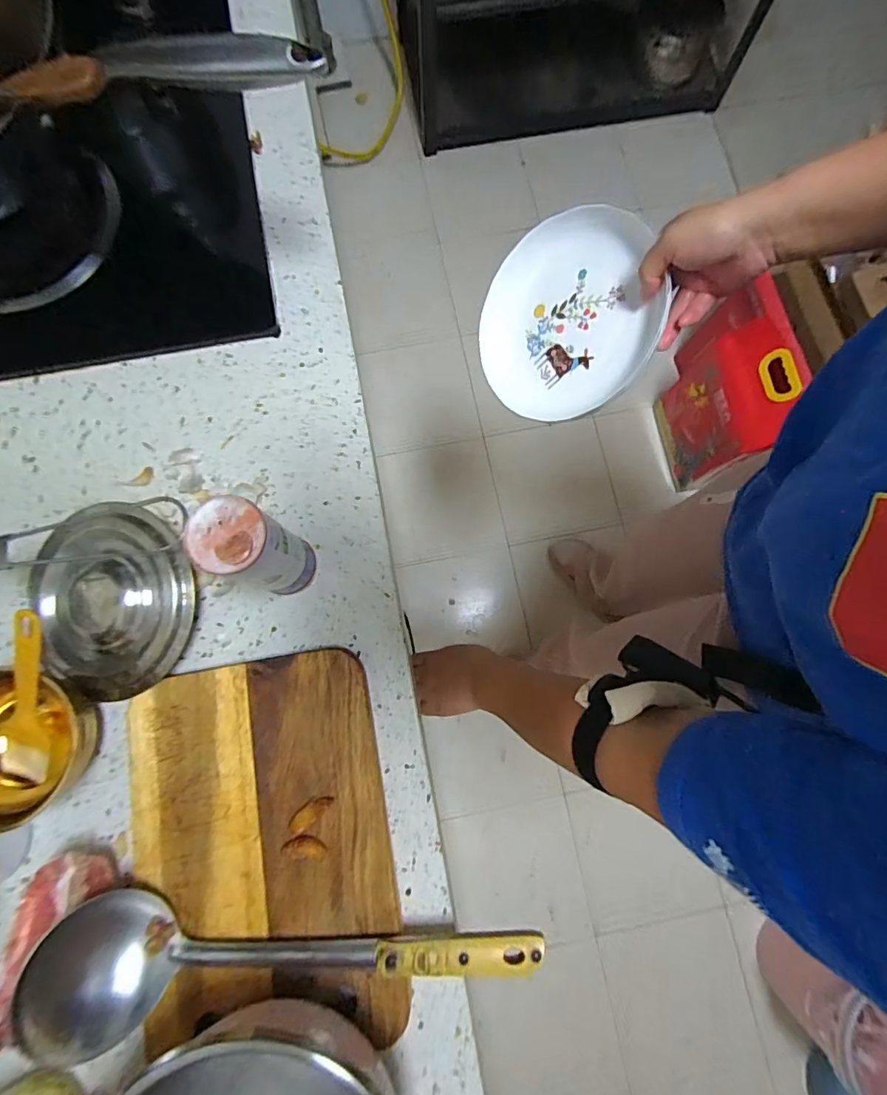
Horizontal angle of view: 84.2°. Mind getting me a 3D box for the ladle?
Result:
[{"bbox_3d":[-0.100,0.309,0.341,0.343,0.070,0.088,6,79,2],"label":"ladle"}]

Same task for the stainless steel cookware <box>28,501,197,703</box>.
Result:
[{"bbox_3d":[-0.282,0.045,0.420,0.135,0.030,0.155,-18,79,-3],"label":"stainless steel cookware"}]

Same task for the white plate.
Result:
[{"bbox_3d":[0.118,-0.218,0.471,0.173,0.029,0.180,7,103,35],"label":"white plate"}]

